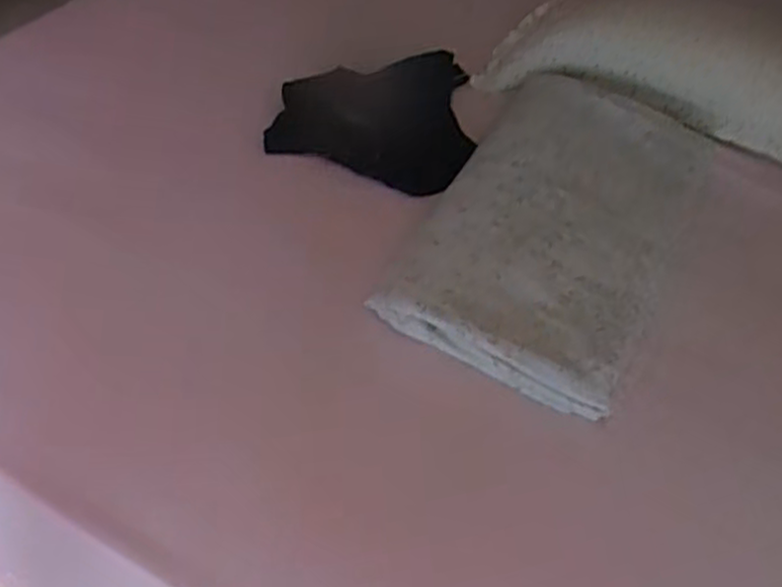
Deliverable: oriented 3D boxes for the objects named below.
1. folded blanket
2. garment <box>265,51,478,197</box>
[{"bbox_3d":[0.240,-0.115,1.113,0.318,0.039,0.594,25,49,14],"label":"folded blanket"},{"bbox_3d":[-0.029,-0.287,1.241,0.304,0.042,0.323,6,48,-3],"label":"garment"}]

